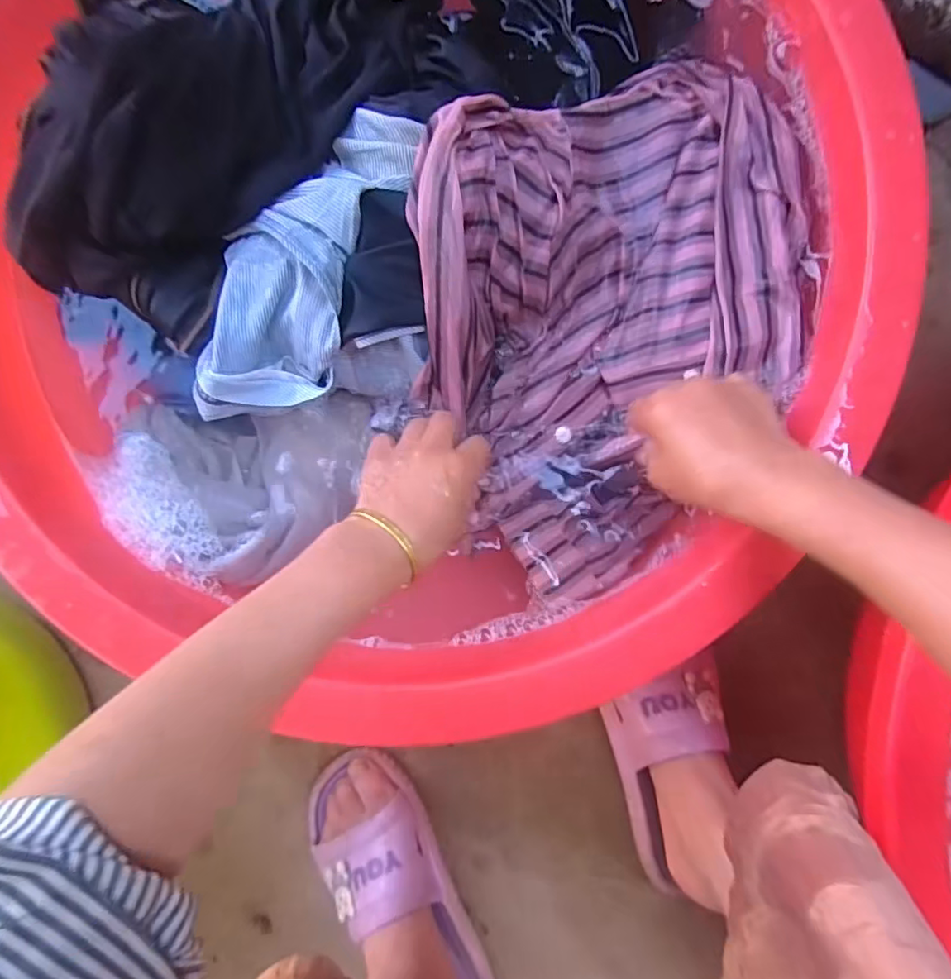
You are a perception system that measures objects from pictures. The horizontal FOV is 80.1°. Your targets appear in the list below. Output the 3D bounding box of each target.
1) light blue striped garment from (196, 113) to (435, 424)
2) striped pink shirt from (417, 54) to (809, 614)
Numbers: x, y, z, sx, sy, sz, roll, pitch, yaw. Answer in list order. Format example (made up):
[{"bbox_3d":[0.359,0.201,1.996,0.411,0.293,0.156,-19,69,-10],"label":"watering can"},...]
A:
[{"bbox_3d":[-0.121,-0.147,0.382,0.108,0.056,0.226,29,94,2],"label":"light blue striped garment"},{"bbox_3d":[0.112,-0.115,0.385,0.290,0.082,0.318,0,92,2],"label":"striped pink shirt"}]

